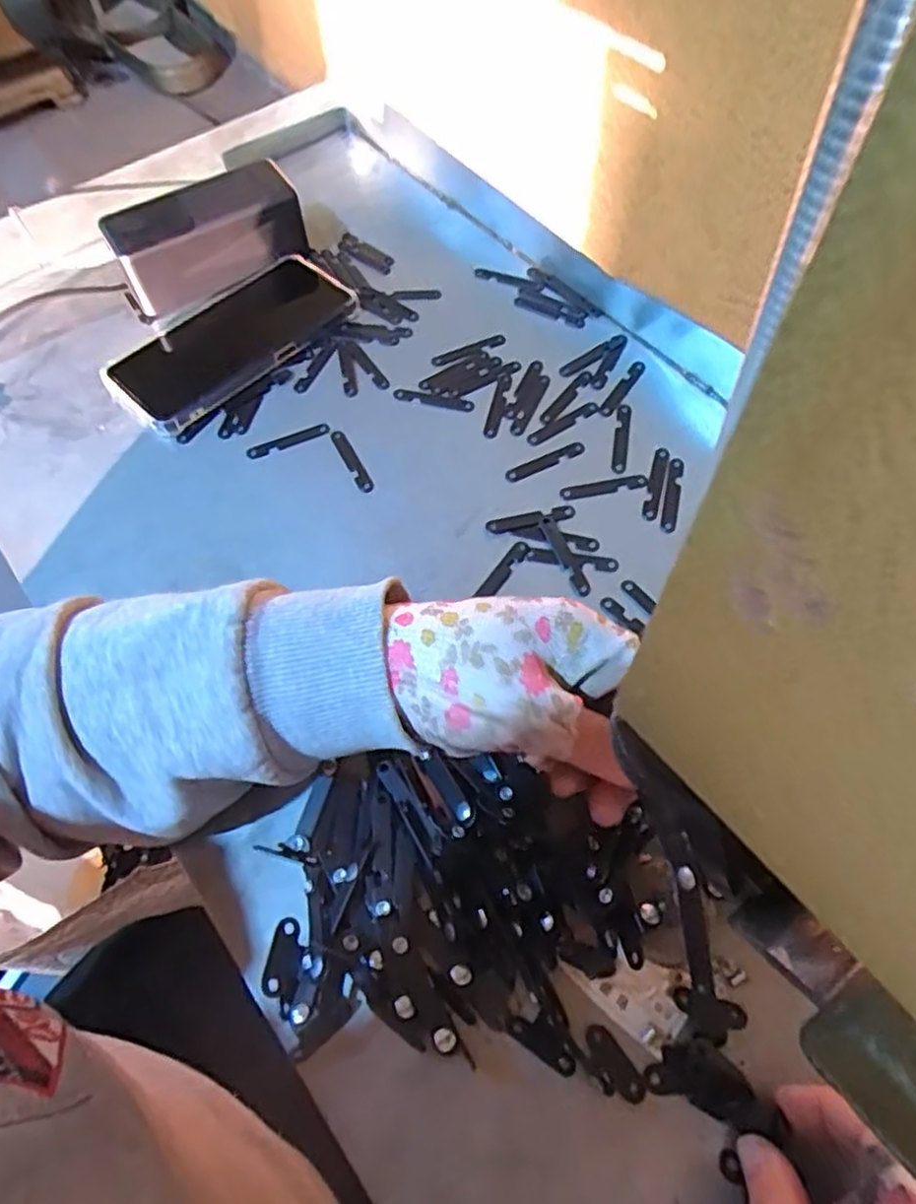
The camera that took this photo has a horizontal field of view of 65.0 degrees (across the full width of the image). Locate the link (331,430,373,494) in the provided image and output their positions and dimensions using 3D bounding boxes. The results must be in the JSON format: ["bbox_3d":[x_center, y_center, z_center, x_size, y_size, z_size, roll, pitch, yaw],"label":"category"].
[{"bbox_3d":[-0.063,-0.085,0.432,0.010,0.007,0.052,-24,63,-11],"label":"link"}]

